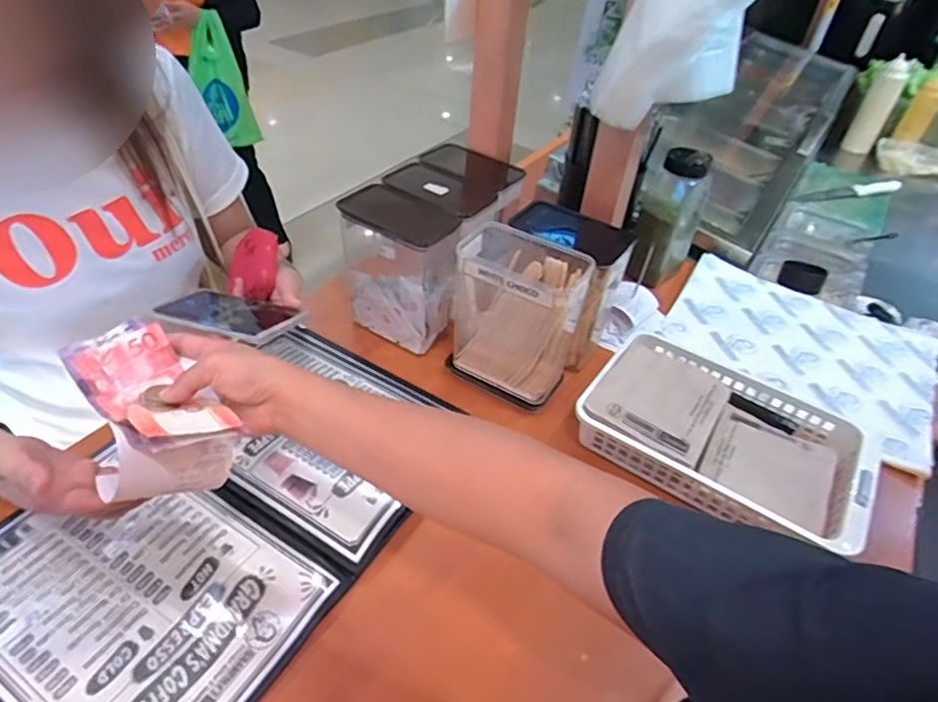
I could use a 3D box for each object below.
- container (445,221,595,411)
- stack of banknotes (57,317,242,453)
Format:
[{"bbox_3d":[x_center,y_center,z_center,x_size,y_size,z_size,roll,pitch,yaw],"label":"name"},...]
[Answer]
[{"bbox_3d":[0.054,-0.040,0.711,0.159,0.186,0.108,27,46,20],"label":"container"},{"bbox_3d":[-0.242,0.026,0.442,0.160,0.035,0.068,25,44,37],"label":"stack of banknotes"}]

